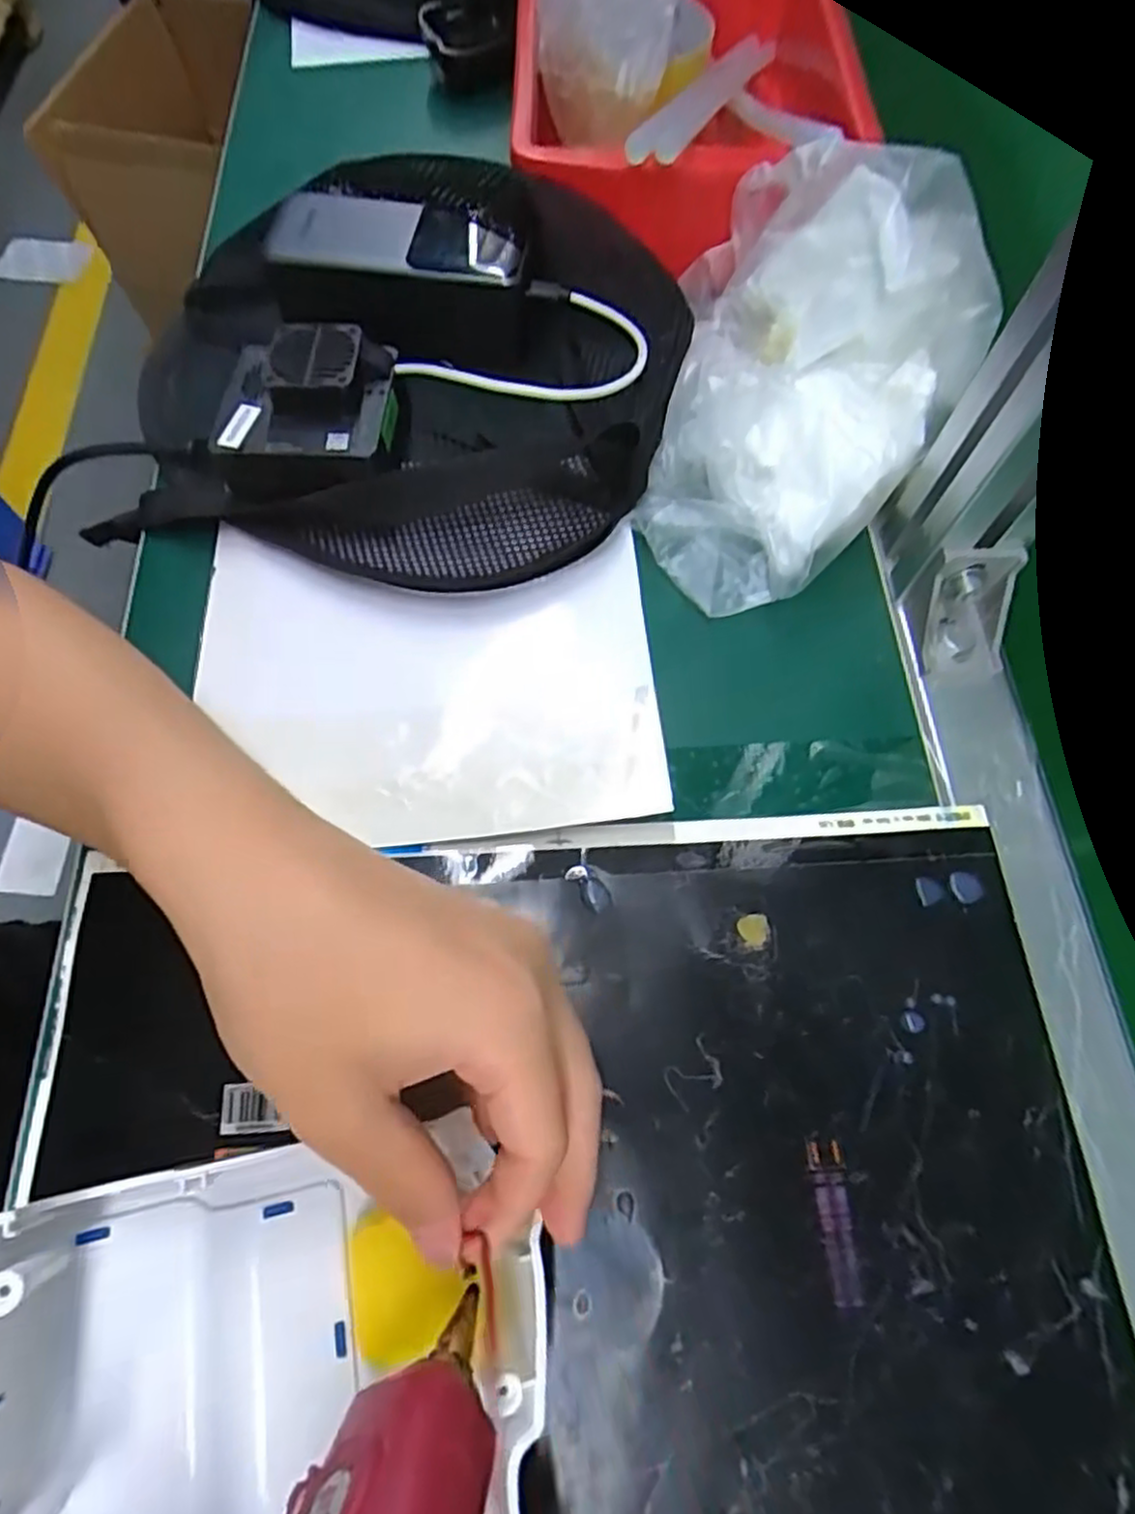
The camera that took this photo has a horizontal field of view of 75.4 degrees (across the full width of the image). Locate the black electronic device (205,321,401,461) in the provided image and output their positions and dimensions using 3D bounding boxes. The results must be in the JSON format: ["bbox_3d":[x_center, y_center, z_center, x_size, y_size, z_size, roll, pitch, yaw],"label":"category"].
[{"bbox_3d":[-0.121,-0.166,0.333,0.074,0.023,0.064,5,67,1],"label":"black electronic device"}]

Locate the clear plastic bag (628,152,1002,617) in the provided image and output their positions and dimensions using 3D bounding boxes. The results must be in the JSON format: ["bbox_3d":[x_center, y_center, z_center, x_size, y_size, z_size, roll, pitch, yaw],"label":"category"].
[{"bbox_3d":[0.109,-0.161,0.320,0.132,0.090,0.181,13,69,5],"label":"clear plastic bag"}]

